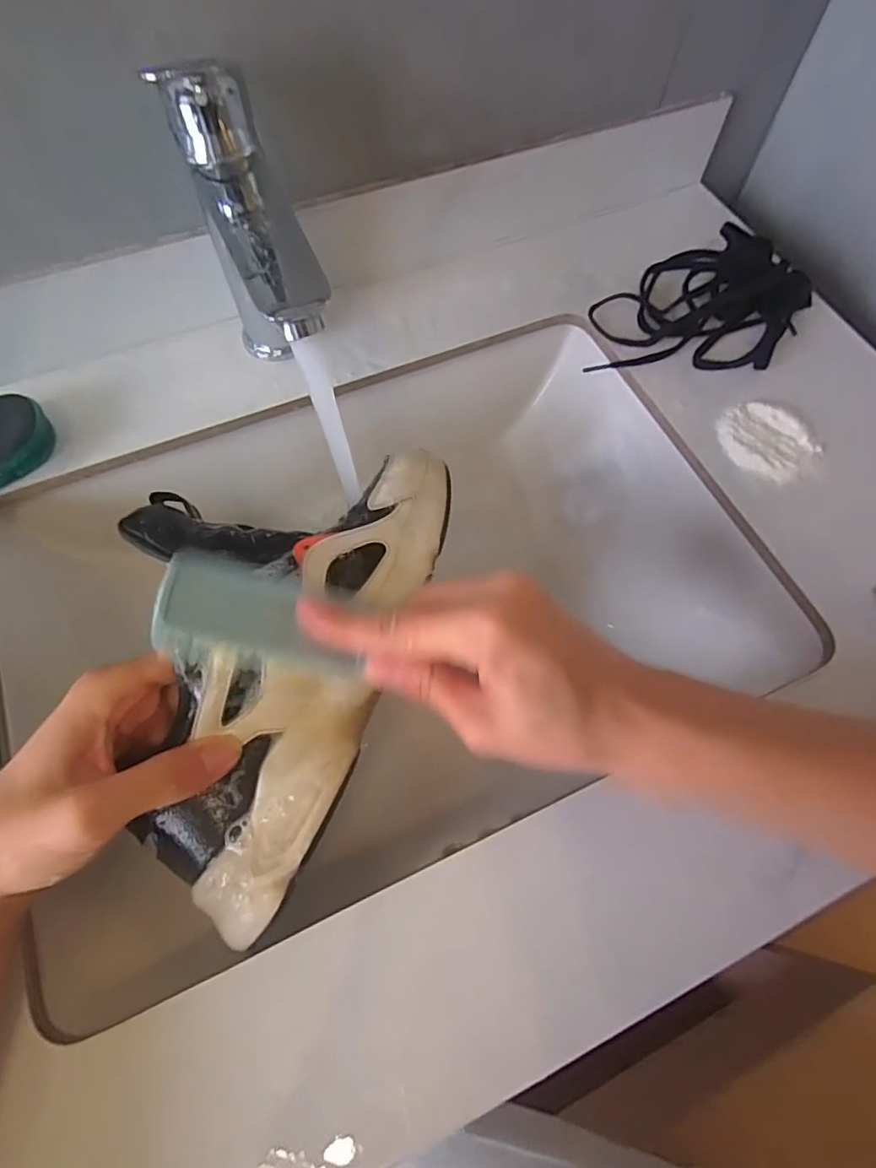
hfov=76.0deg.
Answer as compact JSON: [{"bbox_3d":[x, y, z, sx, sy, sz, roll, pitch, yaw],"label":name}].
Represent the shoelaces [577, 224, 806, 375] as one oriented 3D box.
[{"bbox_3d":[0.203,-0.202,0.415,0.175,0.022,0.109,-32,70,-14],"label":"shoelaces"}]

